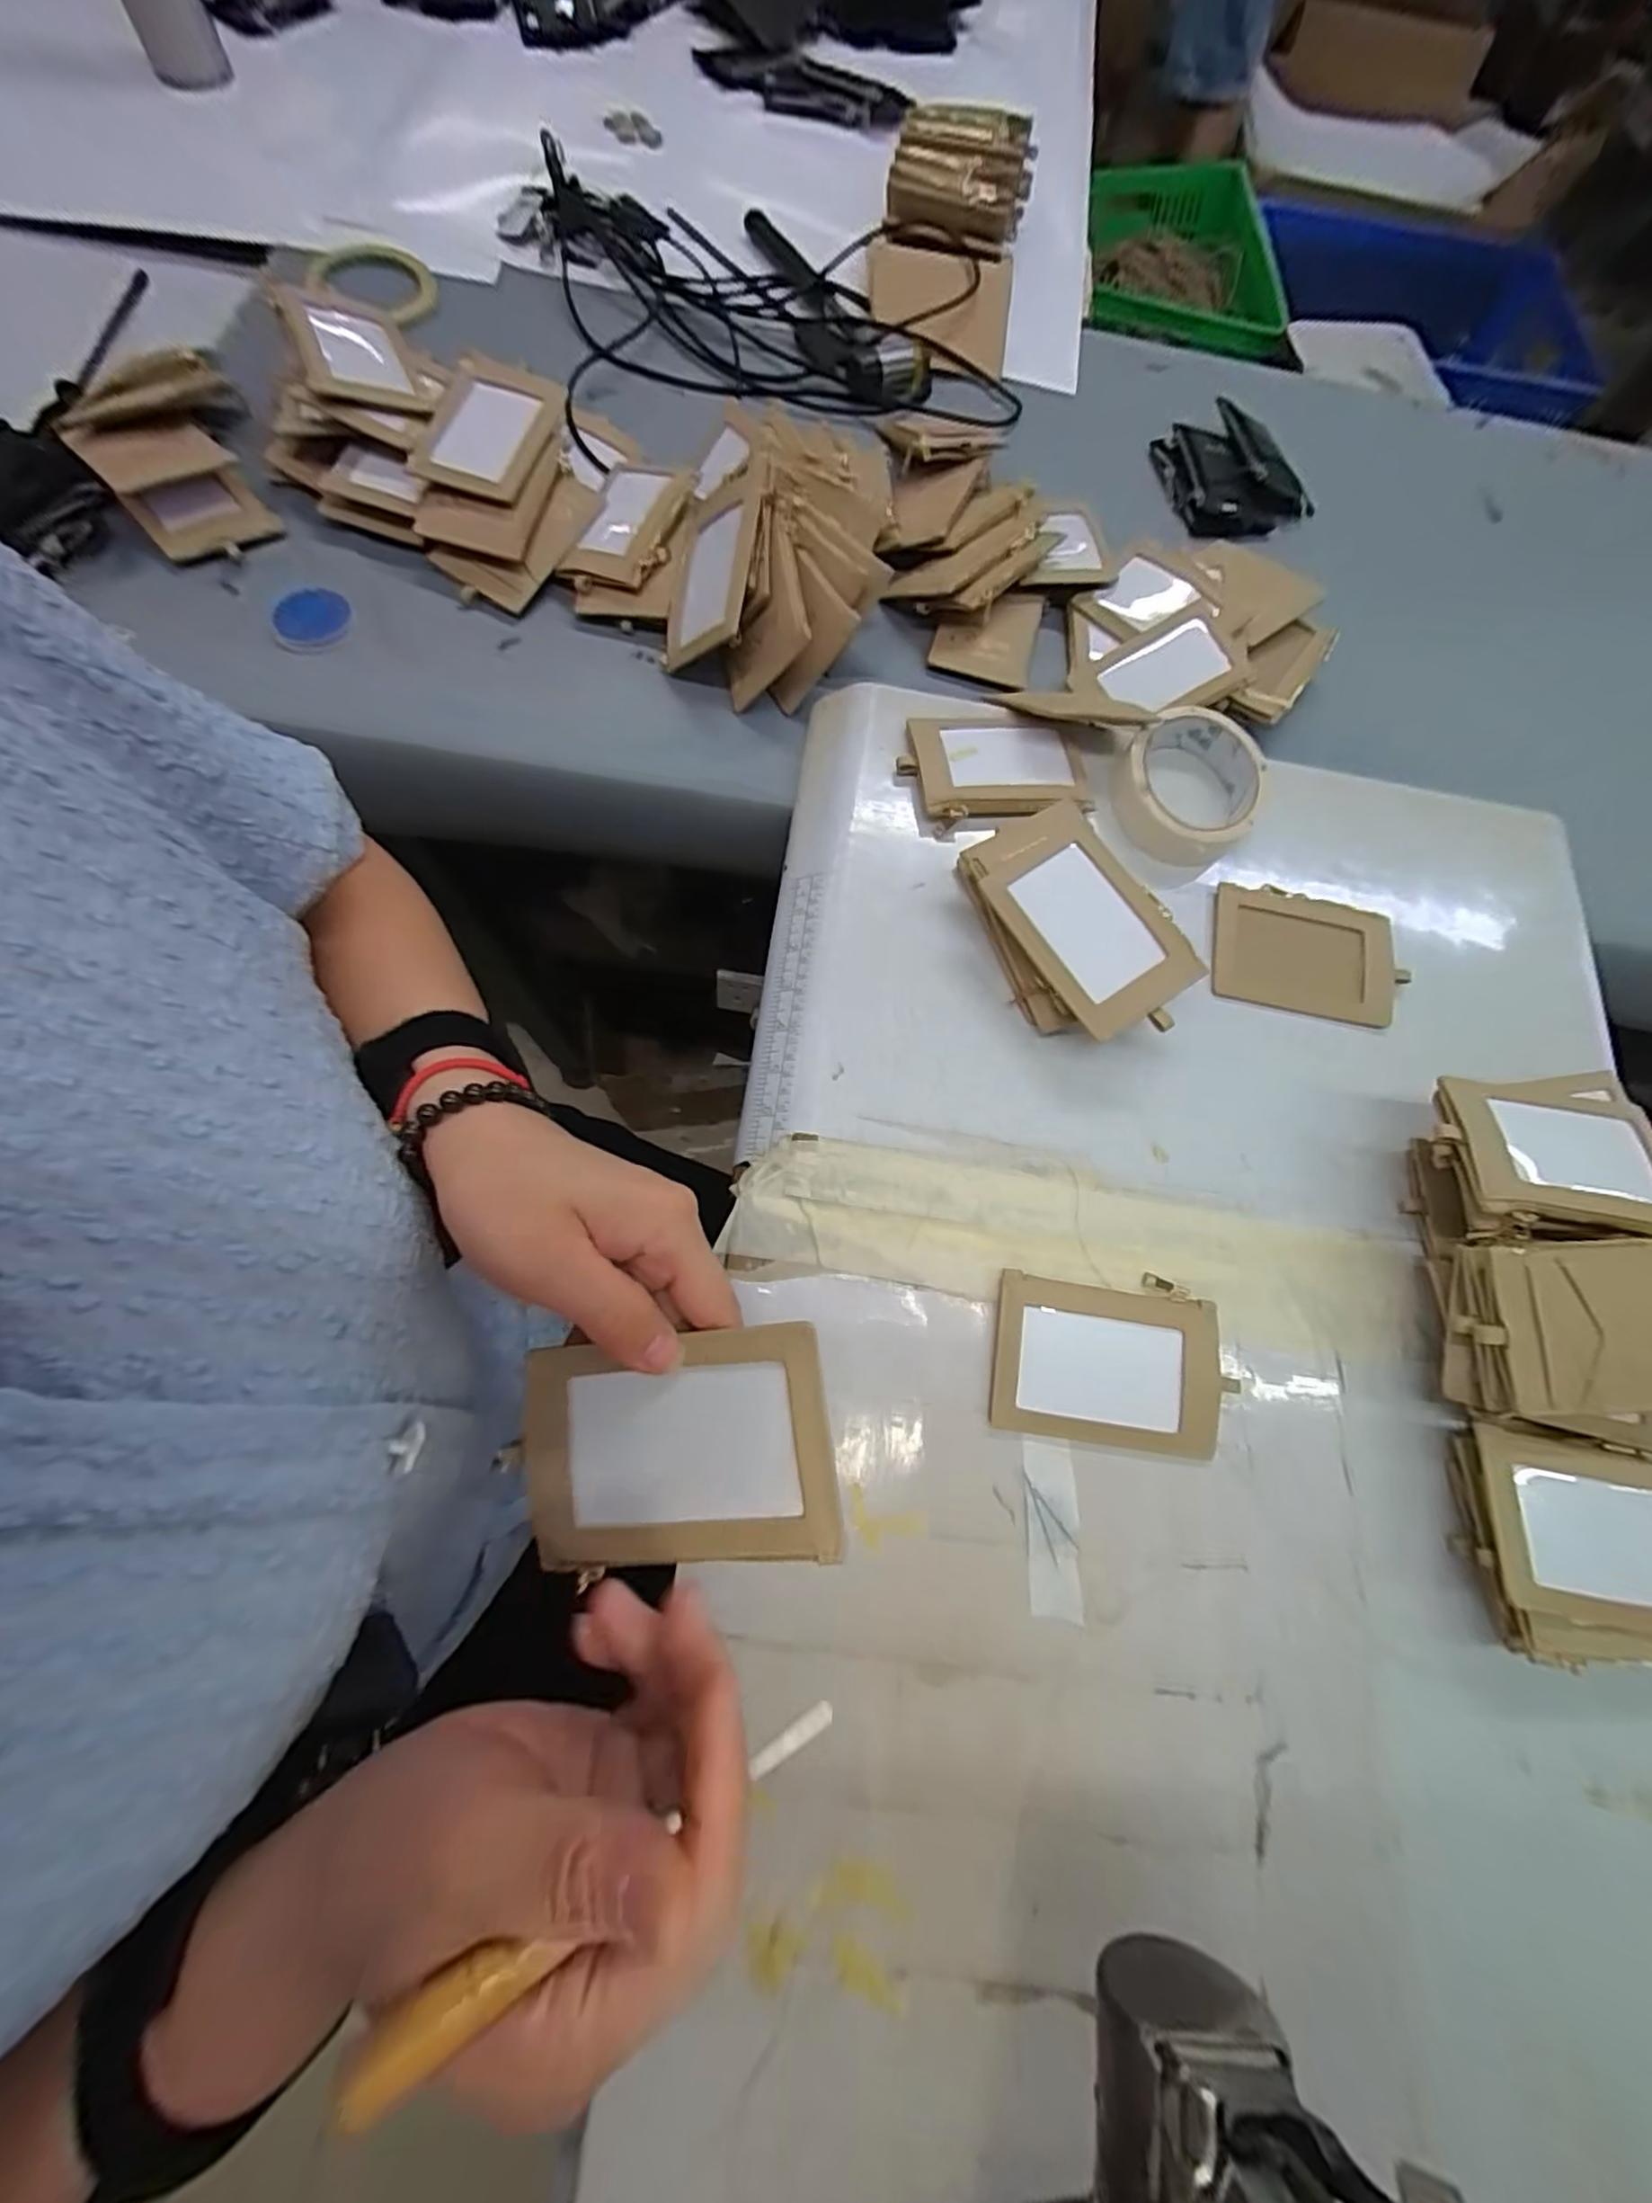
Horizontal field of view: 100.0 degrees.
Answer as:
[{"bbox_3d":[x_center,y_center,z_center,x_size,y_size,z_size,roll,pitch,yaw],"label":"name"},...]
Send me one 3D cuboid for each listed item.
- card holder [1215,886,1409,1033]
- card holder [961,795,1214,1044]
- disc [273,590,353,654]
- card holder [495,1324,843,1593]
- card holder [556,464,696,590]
[{"bbox_3d":[0.291,-0.089,0.420,0.112,0.004,0.072,11,85,1],"label":"card holder"},{"bbox_3d":[0.140,-0.102,0.379,0.073,0.013,0.135,-32,78,-6],"label":"card holder"},{"bbox_3d":[-0.341,-0.319,0.460,0.042,0.010,0.048,0,73,-6],"label":"disc"},{"bbox_3d":[-0.054,0.118,0.234,0.112,0.004,0.071,-11,79,12],"label":"card holder"},{"bbox_3d":[-0.139,-0.409,0.491,0.062,0.016,0.111,18,71,4],"label":"card holder"}]

